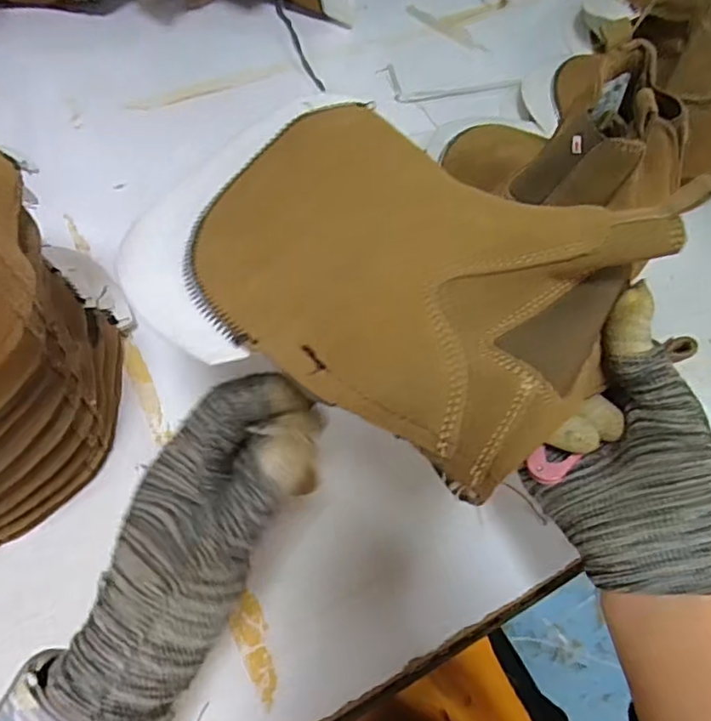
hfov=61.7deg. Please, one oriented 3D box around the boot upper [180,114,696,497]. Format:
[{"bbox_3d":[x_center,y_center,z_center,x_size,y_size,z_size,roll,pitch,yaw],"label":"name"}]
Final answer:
[{"bbox_3d":[0.012,-0.047,0.258,0.196,0.054,0.138,38,64,20],"label":"boot upper"}]

